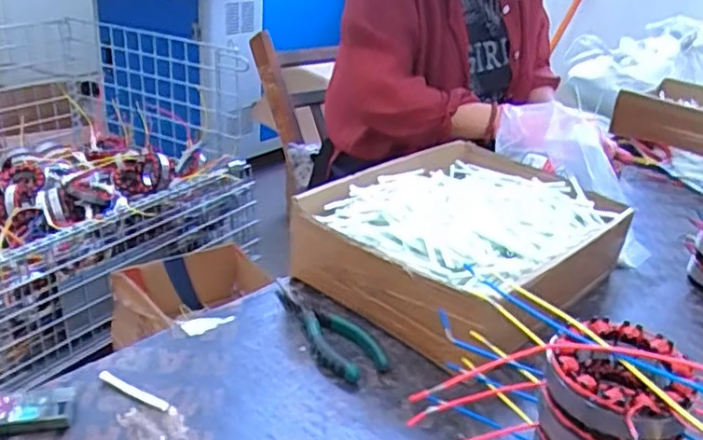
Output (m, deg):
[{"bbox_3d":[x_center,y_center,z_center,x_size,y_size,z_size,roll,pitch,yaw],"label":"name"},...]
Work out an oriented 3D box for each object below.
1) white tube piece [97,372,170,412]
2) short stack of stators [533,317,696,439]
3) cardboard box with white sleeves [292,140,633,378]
[{"bbox_3d":[-0.174,0.135,0.510,0.070,0.006,0.009,16,30,22],"label":"white tube piece"},{"bbox_3d":[0.164,0.141,0.420,0.089,0.130,0.088,20,30,29],"label":"short stack of stators"},{"bbox_3d":[0.128,0.014,0.697,0.239,0.090,0.315,25,33,35],"label":"cardboard box with white sleeves"}]

